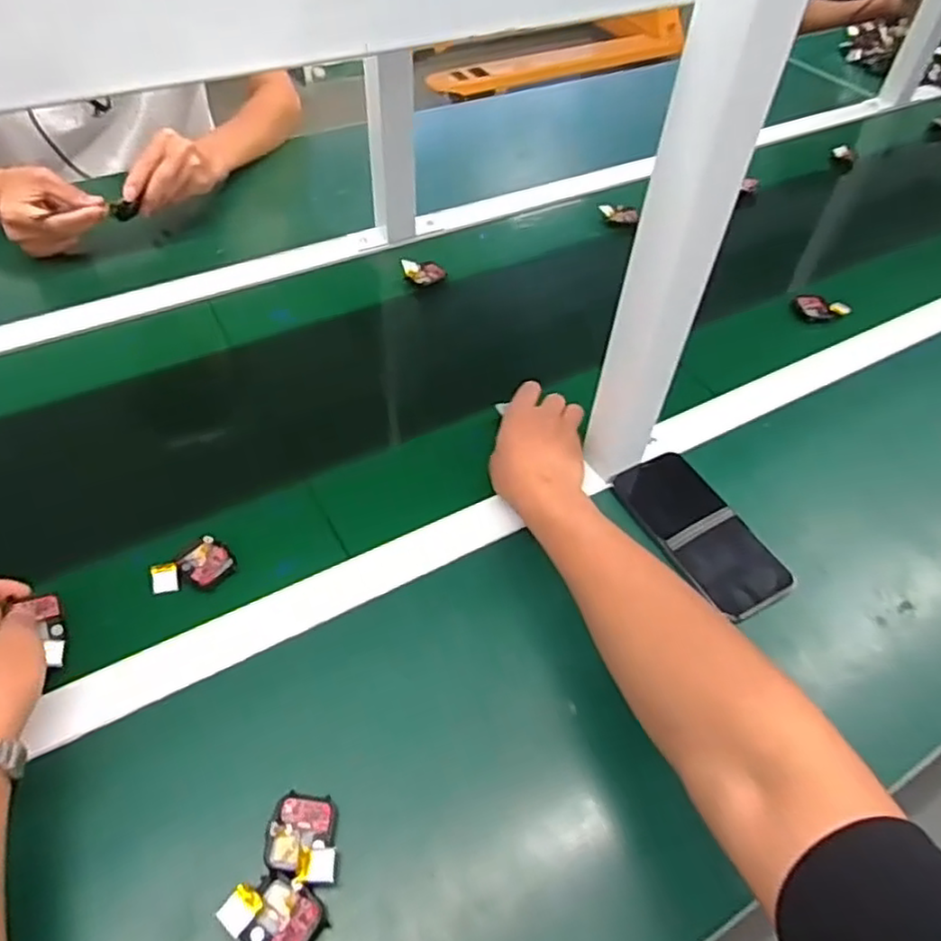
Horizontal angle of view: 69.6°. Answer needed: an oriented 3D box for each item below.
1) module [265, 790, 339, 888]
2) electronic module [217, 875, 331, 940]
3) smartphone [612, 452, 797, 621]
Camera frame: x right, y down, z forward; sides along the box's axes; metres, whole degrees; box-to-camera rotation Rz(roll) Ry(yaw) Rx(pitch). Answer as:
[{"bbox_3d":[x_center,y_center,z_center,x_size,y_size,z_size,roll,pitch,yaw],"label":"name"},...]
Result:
[{"bbox_3d":[-0.102,0.226,0.416,0.041,0.018,0.051,-2,50,-6],"label":"module"},{"bbox_3d":[-0.113,0.257,0.391,0.053,0.013,0.038,24,52,16],"label":"electronic module"},{"bbox_3d":[0.197,0.053,0.582,0.080,0.018,0.158,-19,53,-18],"label":"smartphone"}]

